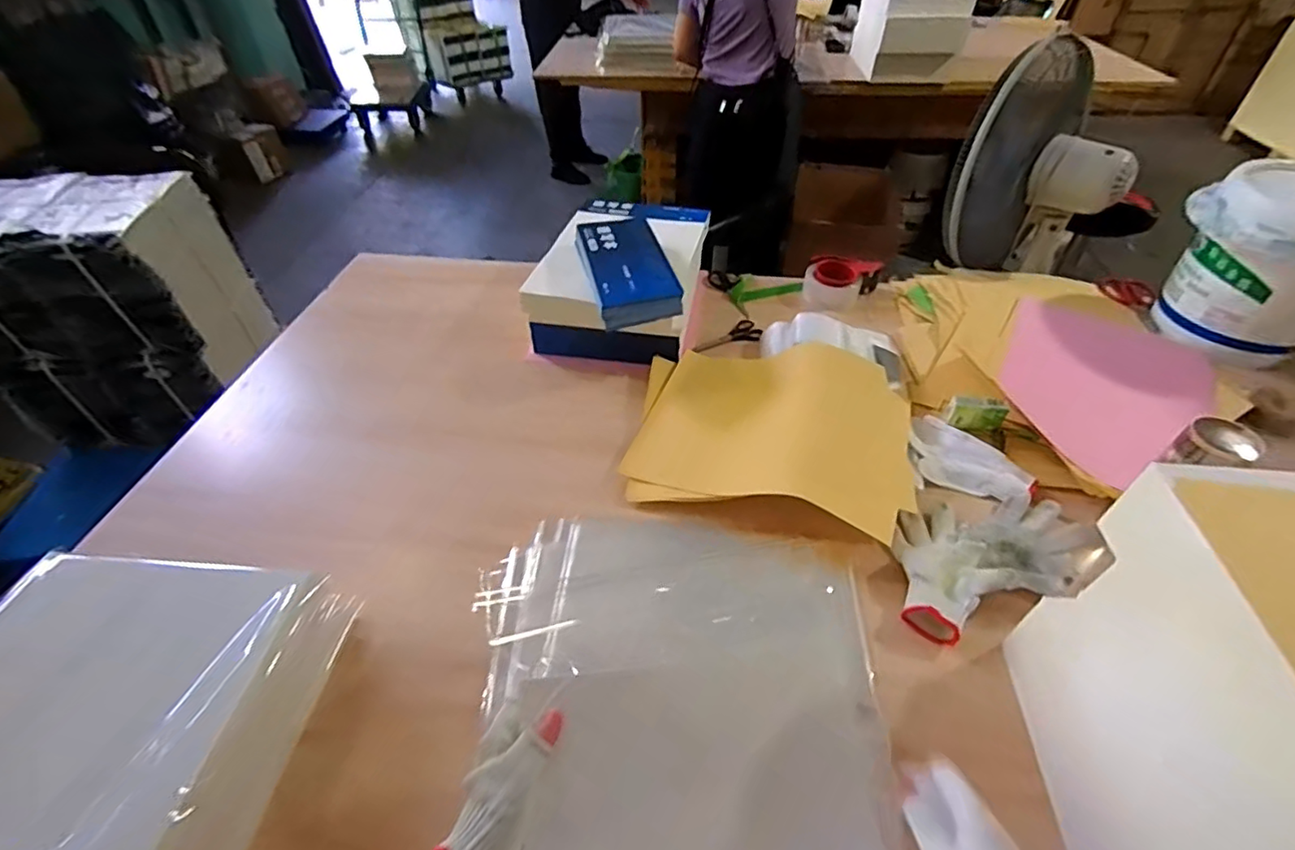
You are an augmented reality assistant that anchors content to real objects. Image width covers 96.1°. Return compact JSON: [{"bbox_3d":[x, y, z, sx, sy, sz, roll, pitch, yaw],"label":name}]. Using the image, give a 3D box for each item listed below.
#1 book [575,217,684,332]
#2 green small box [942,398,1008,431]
[{"bbox_3d":[-0.040,-0.263,0.960,0.133,0.052,0.262,-10,45,-10],"label":"book"},{"bbox_3d":[0.485,-0.018,0.861,0.075,0.044,0.024,8,47,7],"label":"green small box"}]

